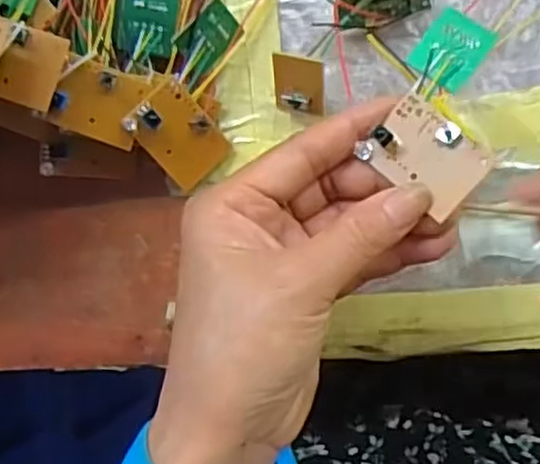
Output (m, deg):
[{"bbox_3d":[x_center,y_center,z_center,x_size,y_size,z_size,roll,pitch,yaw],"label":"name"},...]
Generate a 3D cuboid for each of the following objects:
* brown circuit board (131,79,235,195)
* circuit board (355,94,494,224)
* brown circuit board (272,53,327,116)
[{"bbox_3d":[-0.039,-0.043,0.321,0.030,0.010,0.043,-42,111,-6],"label":"brown circuit board"},{"bbox_3d":[0.058,-0.029,0.263,0.032,0.011,0.041,-48,65,3],"label":"circuit board"},{"bbox_3d":[0.014,-0.065,0.319,0.025,0.005,0.024,11,116,18],"label":"brown circuit board"}]

